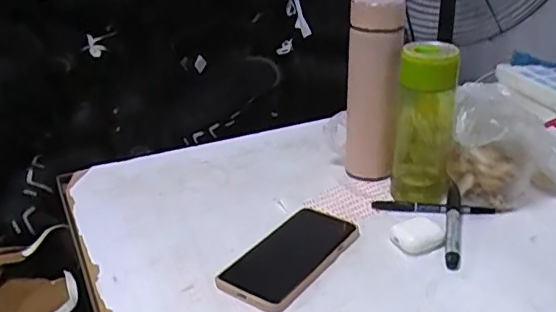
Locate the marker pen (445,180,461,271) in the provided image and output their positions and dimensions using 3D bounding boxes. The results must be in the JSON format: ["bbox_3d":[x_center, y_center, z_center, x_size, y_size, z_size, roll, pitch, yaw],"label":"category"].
[{"bbox_3d":[0.194,0.074,0.635,0.016,0.017,0.144,6,27,14],"label":"marker pen"}]

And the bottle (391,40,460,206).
[{"bbox_3d":[0.173,-0.039,0.674,0.069,0.184,0.058,6,27,14],"label":"bottle"}]

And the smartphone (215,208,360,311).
[{"bbox_3d":[0.011,0.101,0.591,0.083,0.013,0.155,17,32,33],"label":"smartphone"}]

